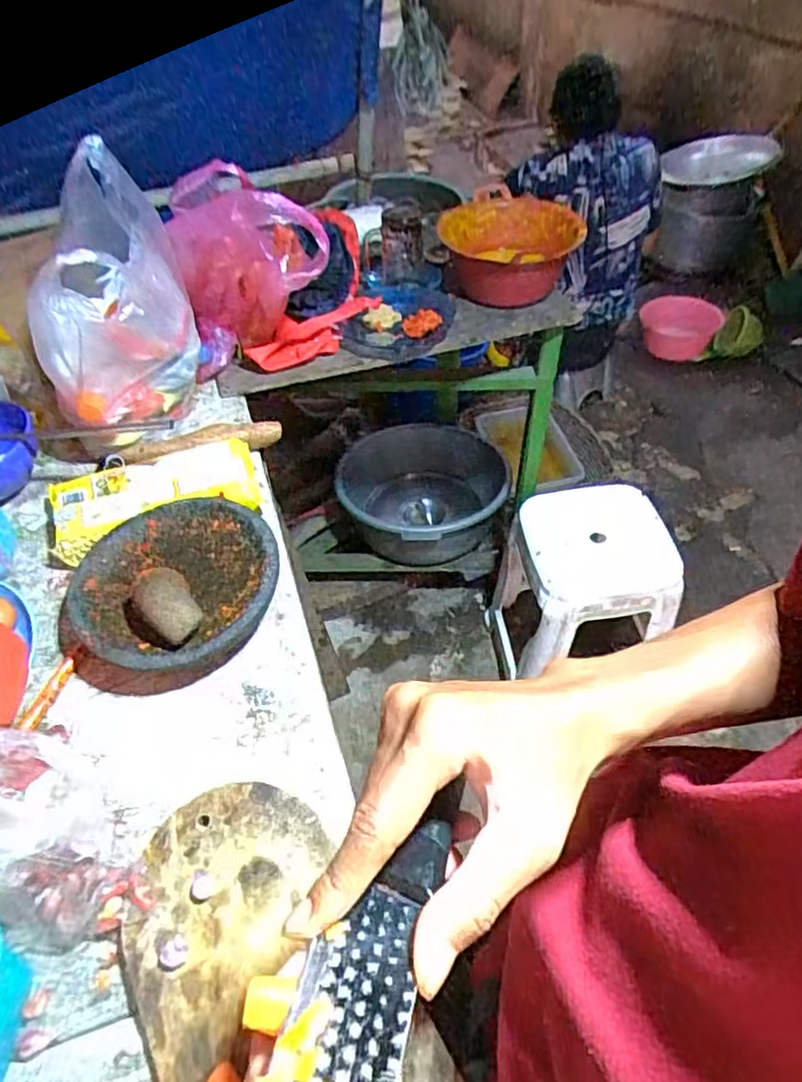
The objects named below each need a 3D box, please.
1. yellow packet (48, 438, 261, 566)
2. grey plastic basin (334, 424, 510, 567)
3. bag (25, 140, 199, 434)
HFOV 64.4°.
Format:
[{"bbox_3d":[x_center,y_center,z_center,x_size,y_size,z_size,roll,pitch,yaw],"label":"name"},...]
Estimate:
[{"bbox_3d":[-0.292,-0.058,0.762,0.241,0.035,0.117,-19,50,-13],"label":"yellow packet"},{"bbox_3d":[0.053,-0.105,1.640,0.414,0.219,0.359,1,48,4],"label":"grey plastic basin"},{"bbox_3d":[-0.352,-0.284,0.773,0.147,0.265,0.234,-7,48,-3],"label":"bag"}]

